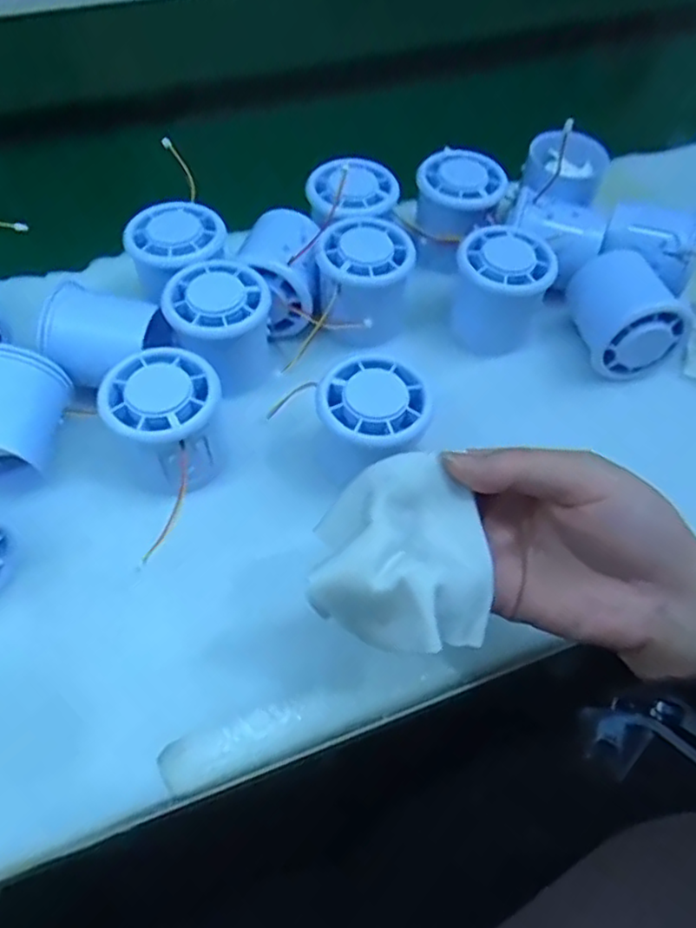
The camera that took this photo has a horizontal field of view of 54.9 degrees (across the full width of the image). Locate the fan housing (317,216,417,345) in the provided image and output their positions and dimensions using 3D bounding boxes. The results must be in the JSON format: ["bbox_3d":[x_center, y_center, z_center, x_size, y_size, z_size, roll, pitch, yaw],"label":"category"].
[{"bbox_3d":[0.009,-0.108,0.402,0.052,0.054,0.056,1,57,-1],"label":"fan housing"}]

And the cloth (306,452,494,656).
[{"bbox_3d":[0.022,0.031,0.234,0.062,0.025,0.061,23,59,12],"label":"cloth"}]

